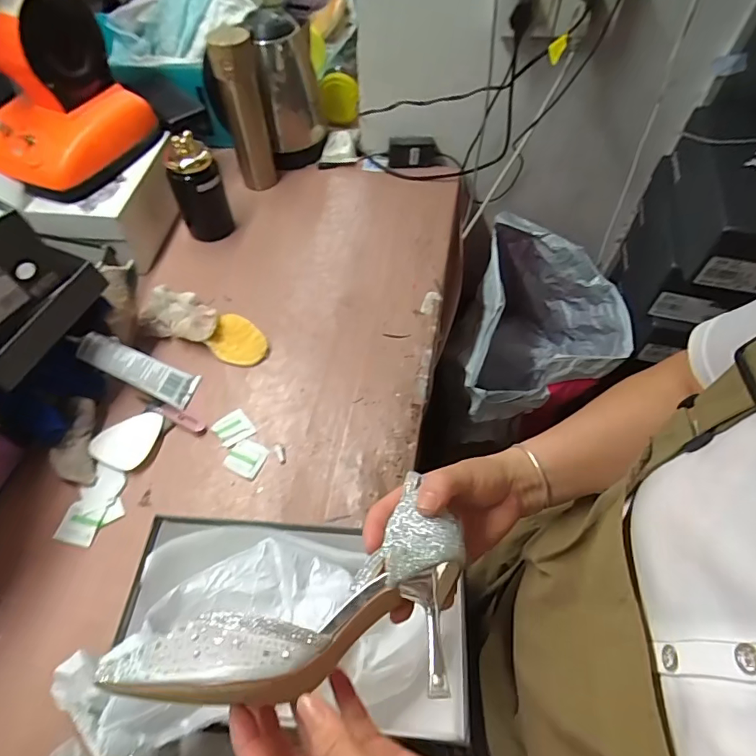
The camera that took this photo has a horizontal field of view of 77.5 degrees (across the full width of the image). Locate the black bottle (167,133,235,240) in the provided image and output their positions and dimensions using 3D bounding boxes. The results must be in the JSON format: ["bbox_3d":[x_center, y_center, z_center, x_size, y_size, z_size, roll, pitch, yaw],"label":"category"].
[{"bbox_3d":[-0.277,-0.290,0.736,0.069,0.155,0.051,-38,66,-23],"label":"black bottle"}]

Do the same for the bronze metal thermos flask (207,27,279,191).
[{"bbox_3d":[-0.220,-0.435,0.784,0.068,0.233,0.064,-10,58,-8],"label":"bronze metal thermos flask"}]

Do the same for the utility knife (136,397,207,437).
[{"bbox_3d":[-0.265,0.047,0.604,0.098,0.014,0.018,21,59,12],"label":"utility knife"}]

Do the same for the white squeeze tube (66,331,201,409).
[{"bbox_3d":[-0.309,-0.015,0.604,0.150,0.017,0.051,29,56,-19],"label":"white squeeze tube"}]

